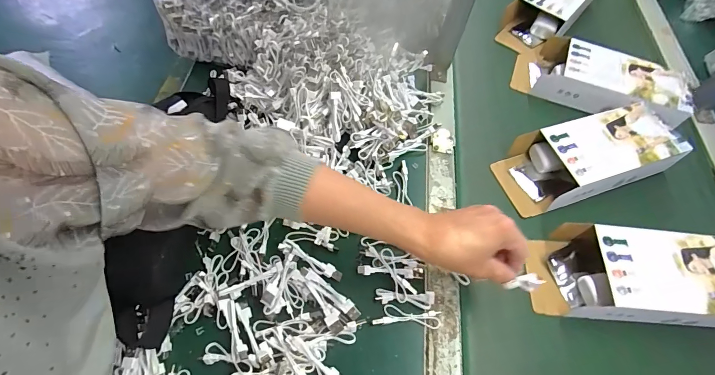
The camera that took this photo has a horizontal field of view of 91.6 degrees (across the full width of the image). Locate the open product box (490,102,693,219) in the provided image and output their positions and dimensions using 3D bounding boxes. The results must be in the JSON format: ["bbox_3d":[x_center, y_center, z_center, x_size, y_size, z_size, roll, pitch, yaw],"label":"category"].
[{"bbox_3d":[0.332,-0.044,0.500,0.252,0.058,0.108,-18,63,2],"label":"open product box"}]

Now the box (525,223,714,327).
[{"bbox_3d":[0.344,0.104,0.421,0.247,0.051,0.114,6,61,0],"label":"box"}]

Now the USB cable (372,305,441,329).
[{"bbox_3d":[0.057,0.147,0.397,0.078,0.010,0.023,3,61,-2],"label":"USB cable"}]

